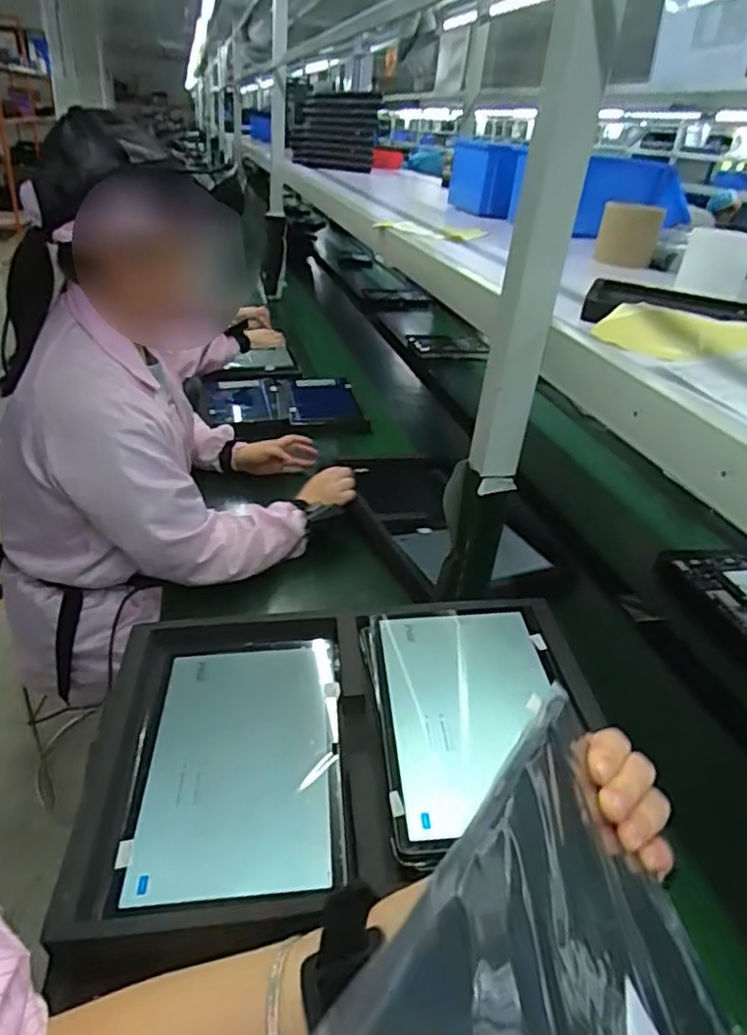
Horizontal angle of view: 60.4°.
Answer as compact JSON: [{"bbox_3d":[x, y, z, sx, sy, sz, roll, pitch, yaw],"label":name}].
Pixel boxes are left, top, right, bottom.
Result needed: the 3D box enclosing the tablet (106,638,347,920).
[{"bbox_3d":[-0.112,0.202,0.546,0.166,0.010,0.242,-1,34,-4],"label":"tablet"}]

